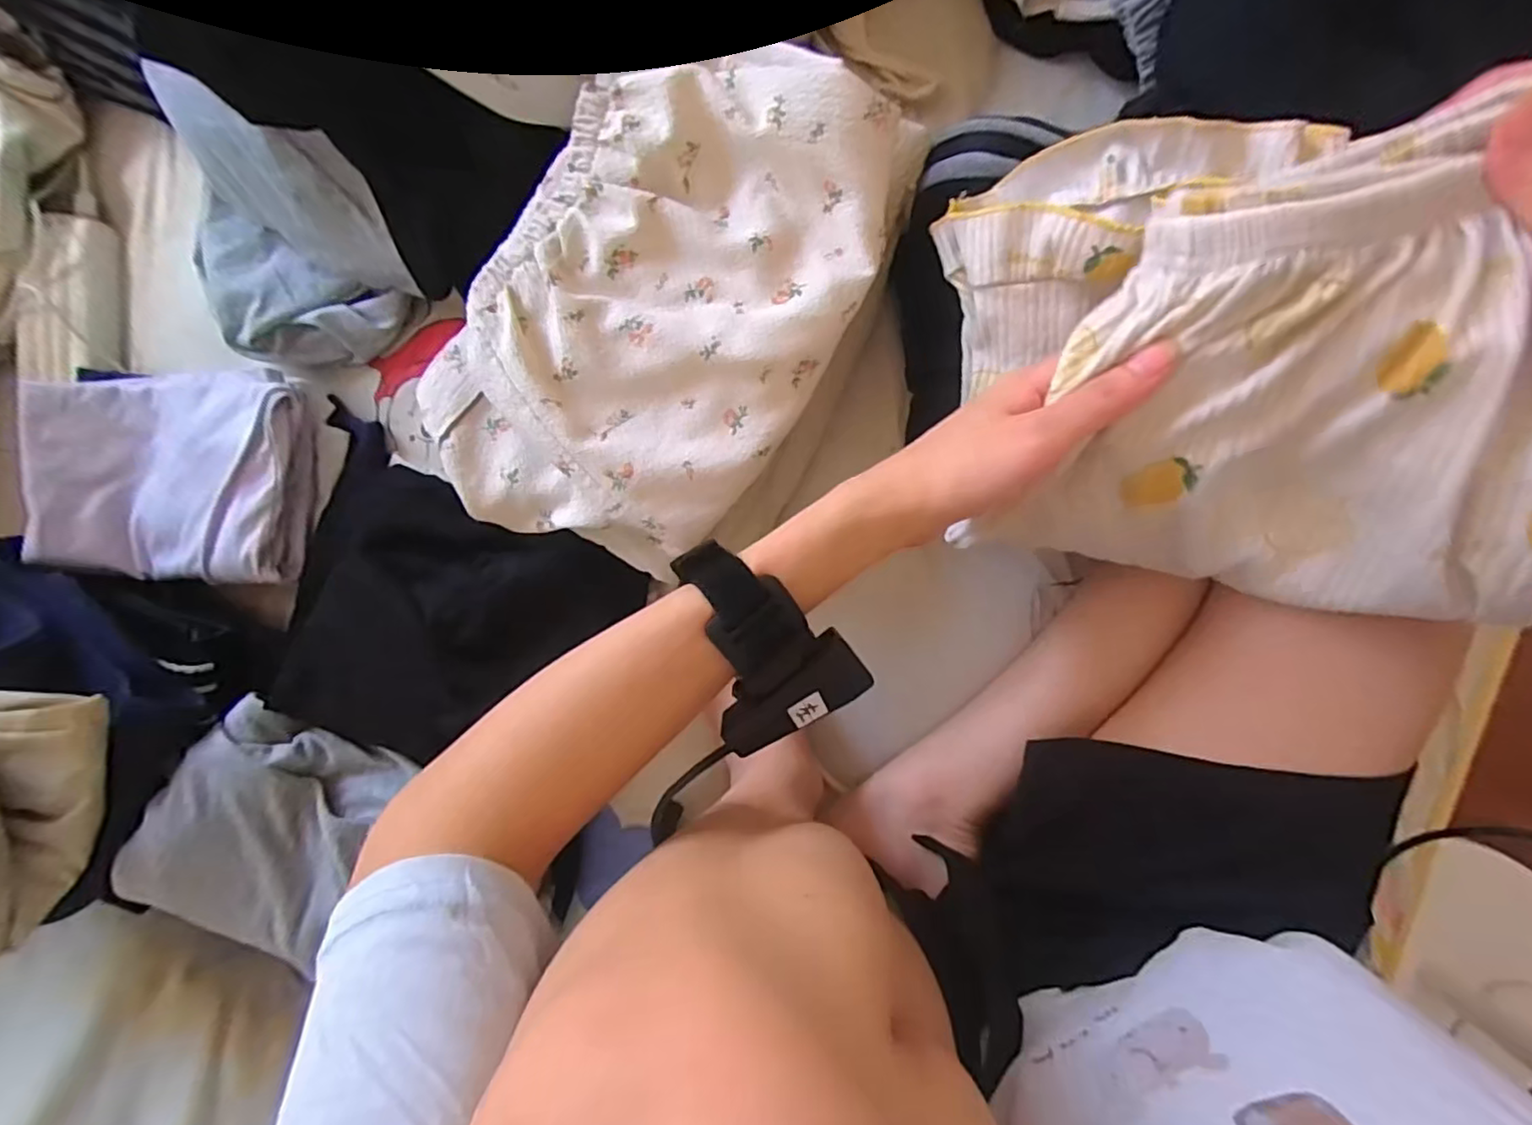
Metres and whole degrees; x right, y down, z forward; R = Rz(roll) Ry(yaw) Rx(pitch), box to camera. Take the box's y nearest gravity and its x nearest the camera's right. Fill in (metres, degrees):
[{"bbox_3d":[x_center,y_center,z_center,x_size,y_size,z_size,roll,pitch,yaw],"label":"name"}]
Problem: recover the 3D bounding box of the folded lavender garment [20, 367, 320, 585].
[{"bbox_3d":[-0.414,-0.062,0.449,0.189,0.044,0.144,2,92,9],"label":"folded lavender garment"}]

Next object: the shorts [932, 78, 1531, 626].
[{"bbox_3d":[0.192,-0.091,0.273,0.216,0.107,0.202,5,92,9],"label":"shorts"}]

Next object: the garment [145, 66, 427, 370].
[{"bbox_3d":[-0.330,-0.209,0.431,0.164,0.103,0.136,23,95,8],"label":"garment"}]

